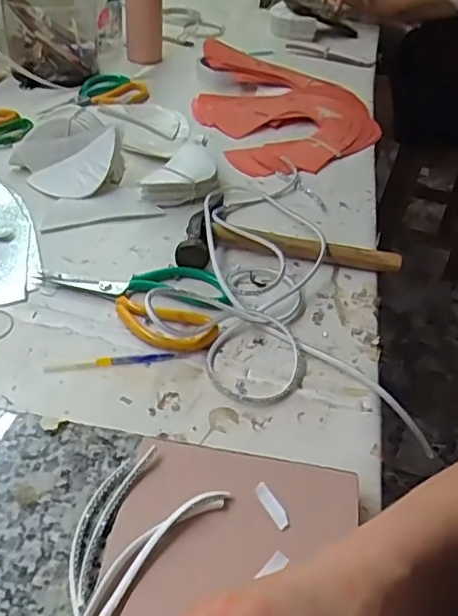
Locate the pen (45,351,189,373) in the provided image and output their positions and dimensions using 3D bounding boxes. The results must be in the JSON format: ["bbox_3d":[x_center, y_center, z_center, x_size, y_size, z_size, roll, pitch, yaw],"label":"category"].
[{"bbox_3d":[-0.096,0.046,0.527,0.124,0.004,0.011,-3,42,-12],"label":"pen"}]

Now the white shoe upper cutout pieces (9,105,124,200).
[{"bbox_3d":[-0.191,-0.183,0.722,0.132,0.064,0.096,-6,43,-15],"label":"white shoe upper cutout pieces"}]

